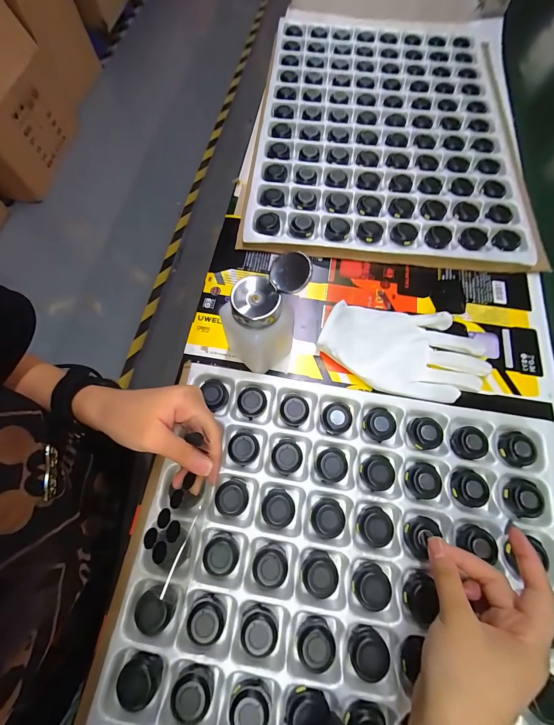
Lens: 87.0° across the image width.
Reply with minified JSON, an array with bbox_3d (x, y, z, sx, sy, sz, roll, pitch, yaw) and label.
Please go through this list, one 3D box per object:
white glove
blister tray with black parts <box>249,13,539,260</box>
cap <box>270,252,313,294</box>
[{"bbox_3d":[0.134,-0.012,0.308,0.172,0.024,0.092,5,70,1],"label":"white glove"},{"bbox_3d":[0.156,-0.350,0.434,0.343,0.027,0.481,6,70,2],"label":"blister tray with black parts"},{"bbox_3d":[0.012,-0.069,0.229,0.033,0.011,0.033,-4,78,21],"label":"cap"}]

